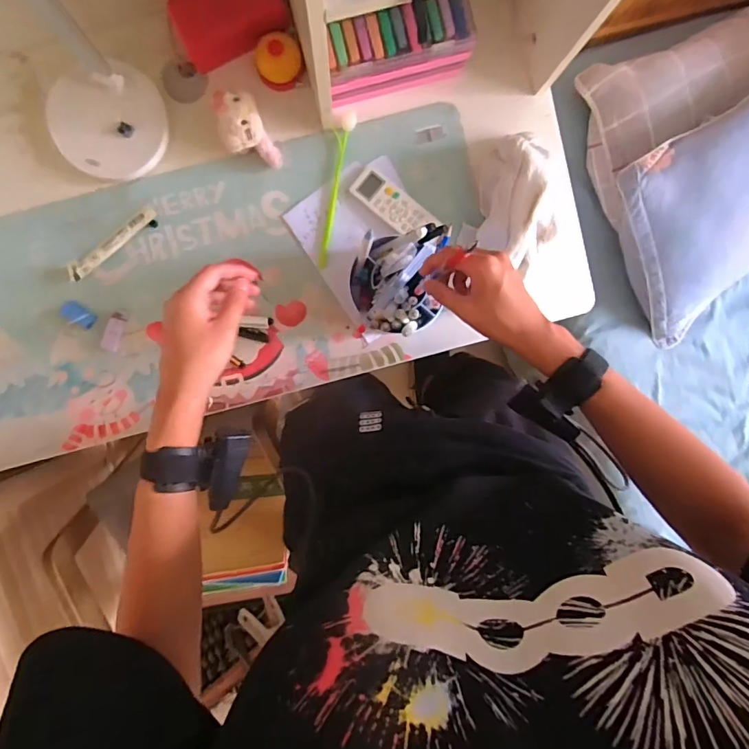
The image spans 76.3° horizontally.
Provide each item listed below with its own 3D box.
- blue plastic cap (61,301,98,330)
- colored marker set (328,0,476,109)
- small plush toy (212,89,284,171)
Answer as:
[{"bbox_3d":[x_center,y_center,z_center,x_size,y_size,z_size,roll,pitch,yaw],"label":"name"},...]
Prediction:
[{"bbox_3d":[-0.397,-0.081,0.642,0.044,0.014,0.025,29,94,-5],"label":"blue plastic cap"},{"bbox_3d":[0.029,-0.401,0.605,0.187,0.072,0.071,-14,96,-1],"label":"colored marker set"},{"bbox_3d":[-0.164,-0.306,0.604,0.059,0.059,0.093,-26,96,0],"label":"small plush toy"}]

